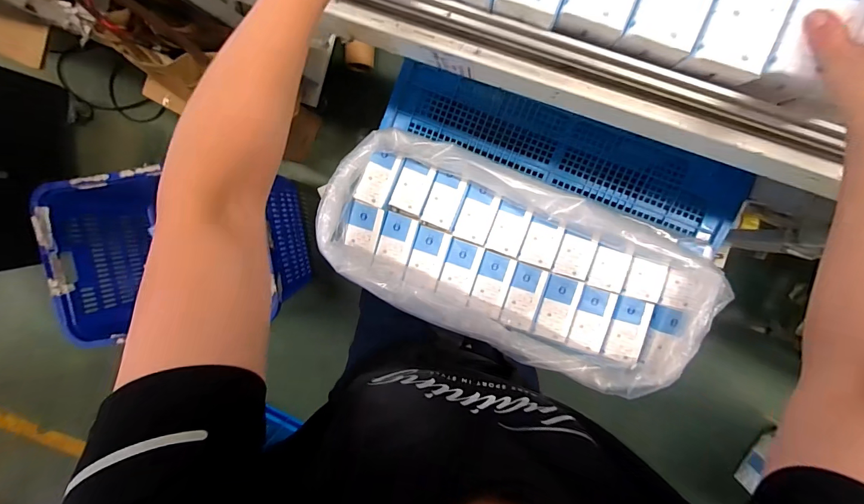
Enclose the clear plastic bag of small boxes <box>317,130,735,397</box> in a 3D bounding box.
[{"bbox_3d":[0.140,0.025,0.632,0.635,0.120,0.281,22,98,3],"label":"clear plastic bag of small boxes"}]

